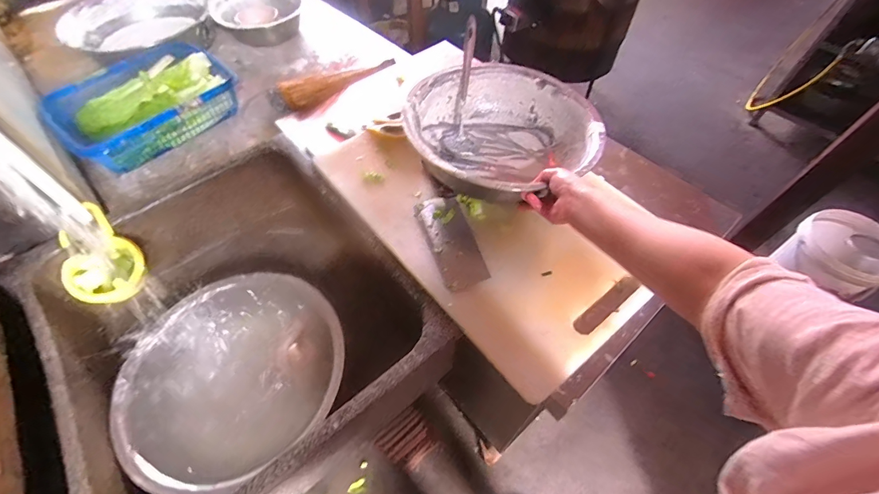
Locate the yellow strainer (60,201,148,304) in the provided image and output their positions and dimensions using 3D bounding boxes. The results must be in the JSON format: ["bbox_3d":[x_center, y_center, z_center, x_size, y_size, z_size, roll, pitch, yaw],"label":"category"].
[{"bbox_3d":[-0.594,0.015,0.671,0.111,0.049,0.182,-45,103,-30],"label":"yellow strainer"}]

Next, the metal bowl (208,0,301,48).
[{"bbox_3d":[-0.534,-0.691,1.155,0.223,0.089,0.223,1,57,-1],"label":"metal bowl"}]

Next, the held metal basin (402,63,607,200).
[{"bbox_3d":[0.098,-0.202,0.714,0.321,0.121,0.300,1,57,-1],"label":"held metal basin"}]

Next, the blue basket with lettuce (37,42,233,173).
[{"bbox_3d":[-0.662,-0.322,0.892,0.262,0.089,0.350,37,63,21],"label":"blue basket with lettuce"}]

